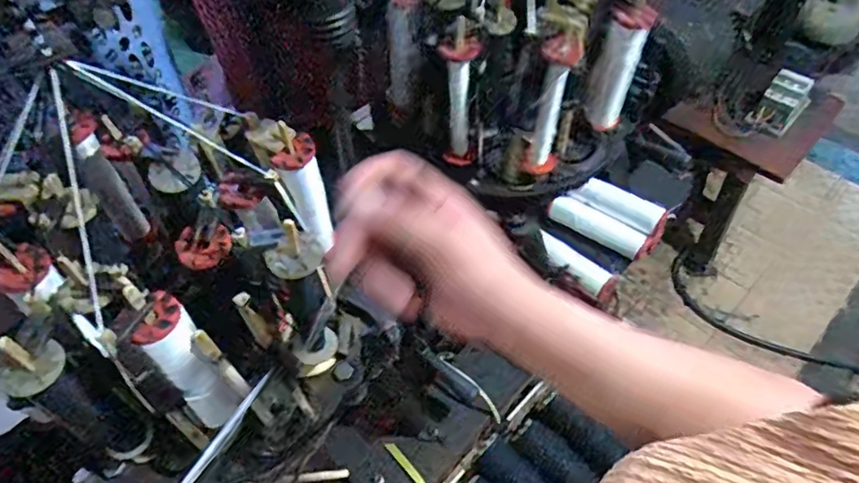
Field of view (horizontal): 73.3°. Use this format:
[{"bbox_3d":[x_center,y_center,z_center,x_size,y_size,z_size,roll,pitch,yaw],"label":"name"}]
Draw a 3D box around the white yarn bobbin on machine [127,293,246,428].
[{"bbox_3d":[-0.186,0.096,0.450,0.036,0.134,0.043,29,60,21],"label":"white yarn bobbin on machine"}]

